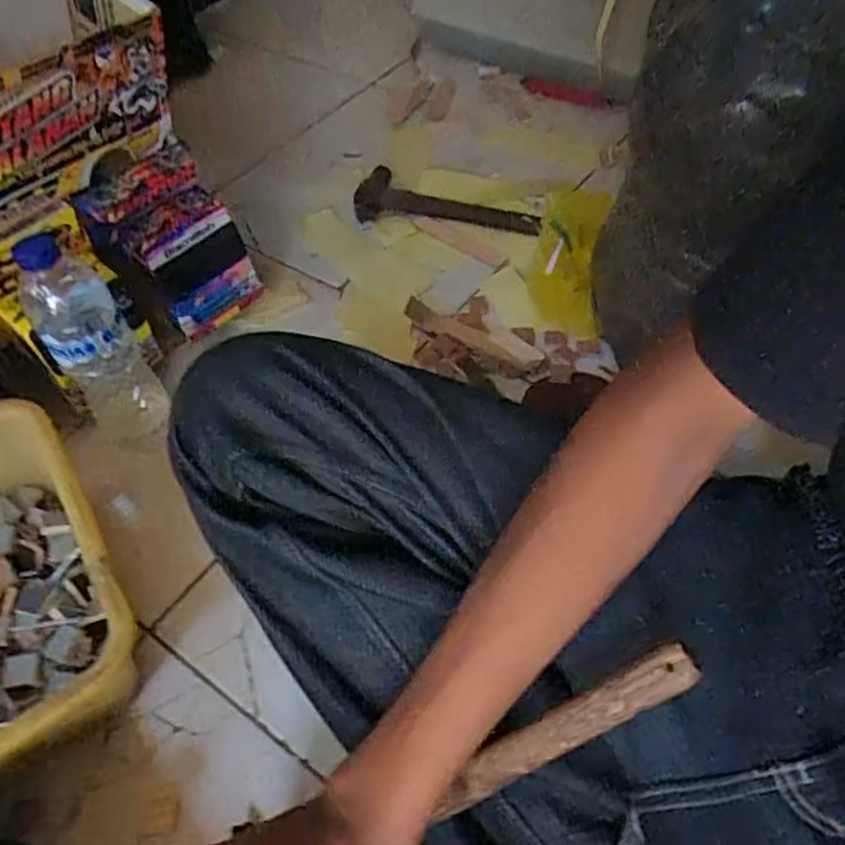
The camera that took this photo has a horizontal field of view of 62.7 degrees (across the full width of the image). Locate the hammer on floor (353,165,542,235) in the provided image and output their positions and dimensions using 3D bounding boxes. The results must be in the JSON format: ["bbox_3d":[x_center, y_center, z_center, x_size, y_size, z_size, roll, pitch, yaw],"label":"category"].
[{"bbox_3d":[0.034,-0.276,0.880,0.241,0.040,0.103,13,54,12],"label":"hammer on floor"}]

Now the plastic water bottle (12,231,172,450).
[{"bbox_3d":[-0.283,-0.062,0.607,0.066,0.184,0.075,-28,56,-18],"label":"plastic water bottle"}]

